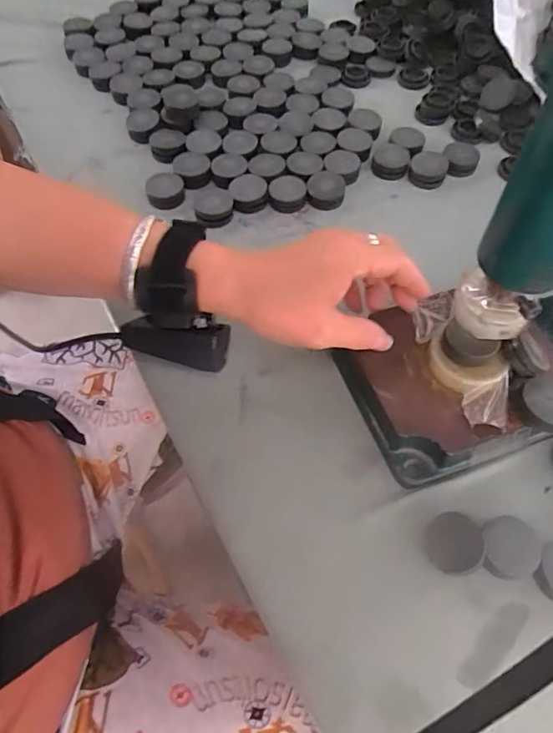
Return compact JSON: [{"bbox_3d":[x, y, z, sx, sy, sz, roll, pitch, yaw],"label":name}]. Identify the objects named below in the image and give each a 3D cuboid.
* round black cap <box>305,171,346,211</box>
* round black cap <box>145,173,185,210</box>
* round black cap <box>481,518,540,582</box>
[{"bbox_3d":[0.043,-0.154,0.455,0.032,0.010,0.038,9,59,5],"label":"round black cap"},{"bbox_3d":[-0.098,-0.155,0.455,0.032,0.012,0.032,-9,59,-6],"label":"round black cap"},{"bbox_3d":[0.135,0.104,0.297,0.033,0.013,0.034,0,59,-1],"label":"round black cap"}]

